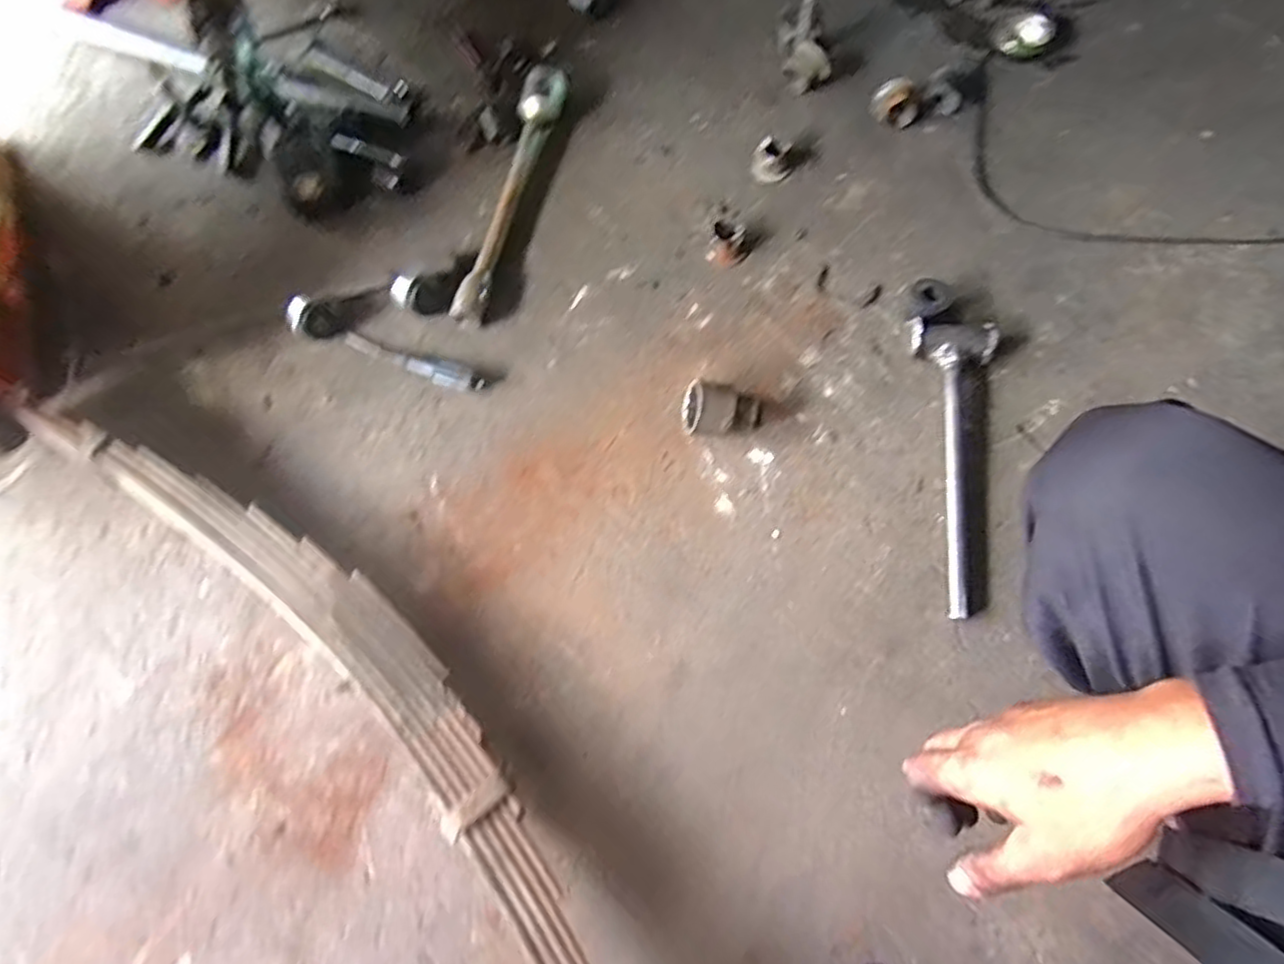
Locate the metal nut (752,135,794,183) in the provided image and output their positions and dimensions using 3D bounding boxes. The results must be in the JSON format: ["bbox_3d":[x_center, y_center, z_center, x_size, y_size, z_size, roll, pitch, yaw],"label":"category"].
[{"bbox_3d":[0.178,-0.442,0.935,0.050,0.037,0.052,0,71,1],"label":"metal nut"}]

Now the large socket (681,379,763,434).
[{"bbox_3d":[0.094,-0.082,0.789,0.090,0.067,0.056,2,71,2],"label":"large socket"}]

